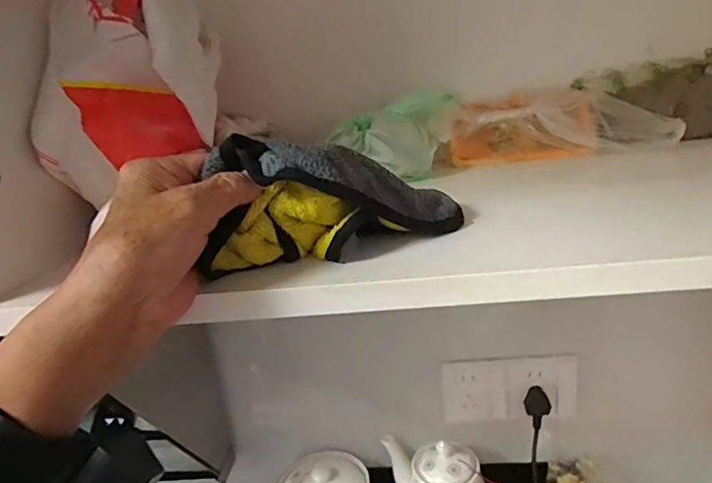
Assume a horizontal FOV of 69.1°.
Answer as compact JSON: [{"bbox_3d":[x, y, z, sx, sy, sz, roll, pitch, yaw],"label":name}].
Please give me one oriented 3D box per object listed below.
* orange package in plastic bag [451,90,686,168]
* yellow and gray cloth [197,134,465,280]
[{"bbox_3d":[0.203,-0.117,0.521,0.206,0.061,0.044,-4,18,10],"label":"orange package in plastic bag"},{"bbox_3d":[-0.011,-0.028,0.309,0.164,0.073,0.035,-14,19,-22],"label":"yellow and gray cloth"}]

